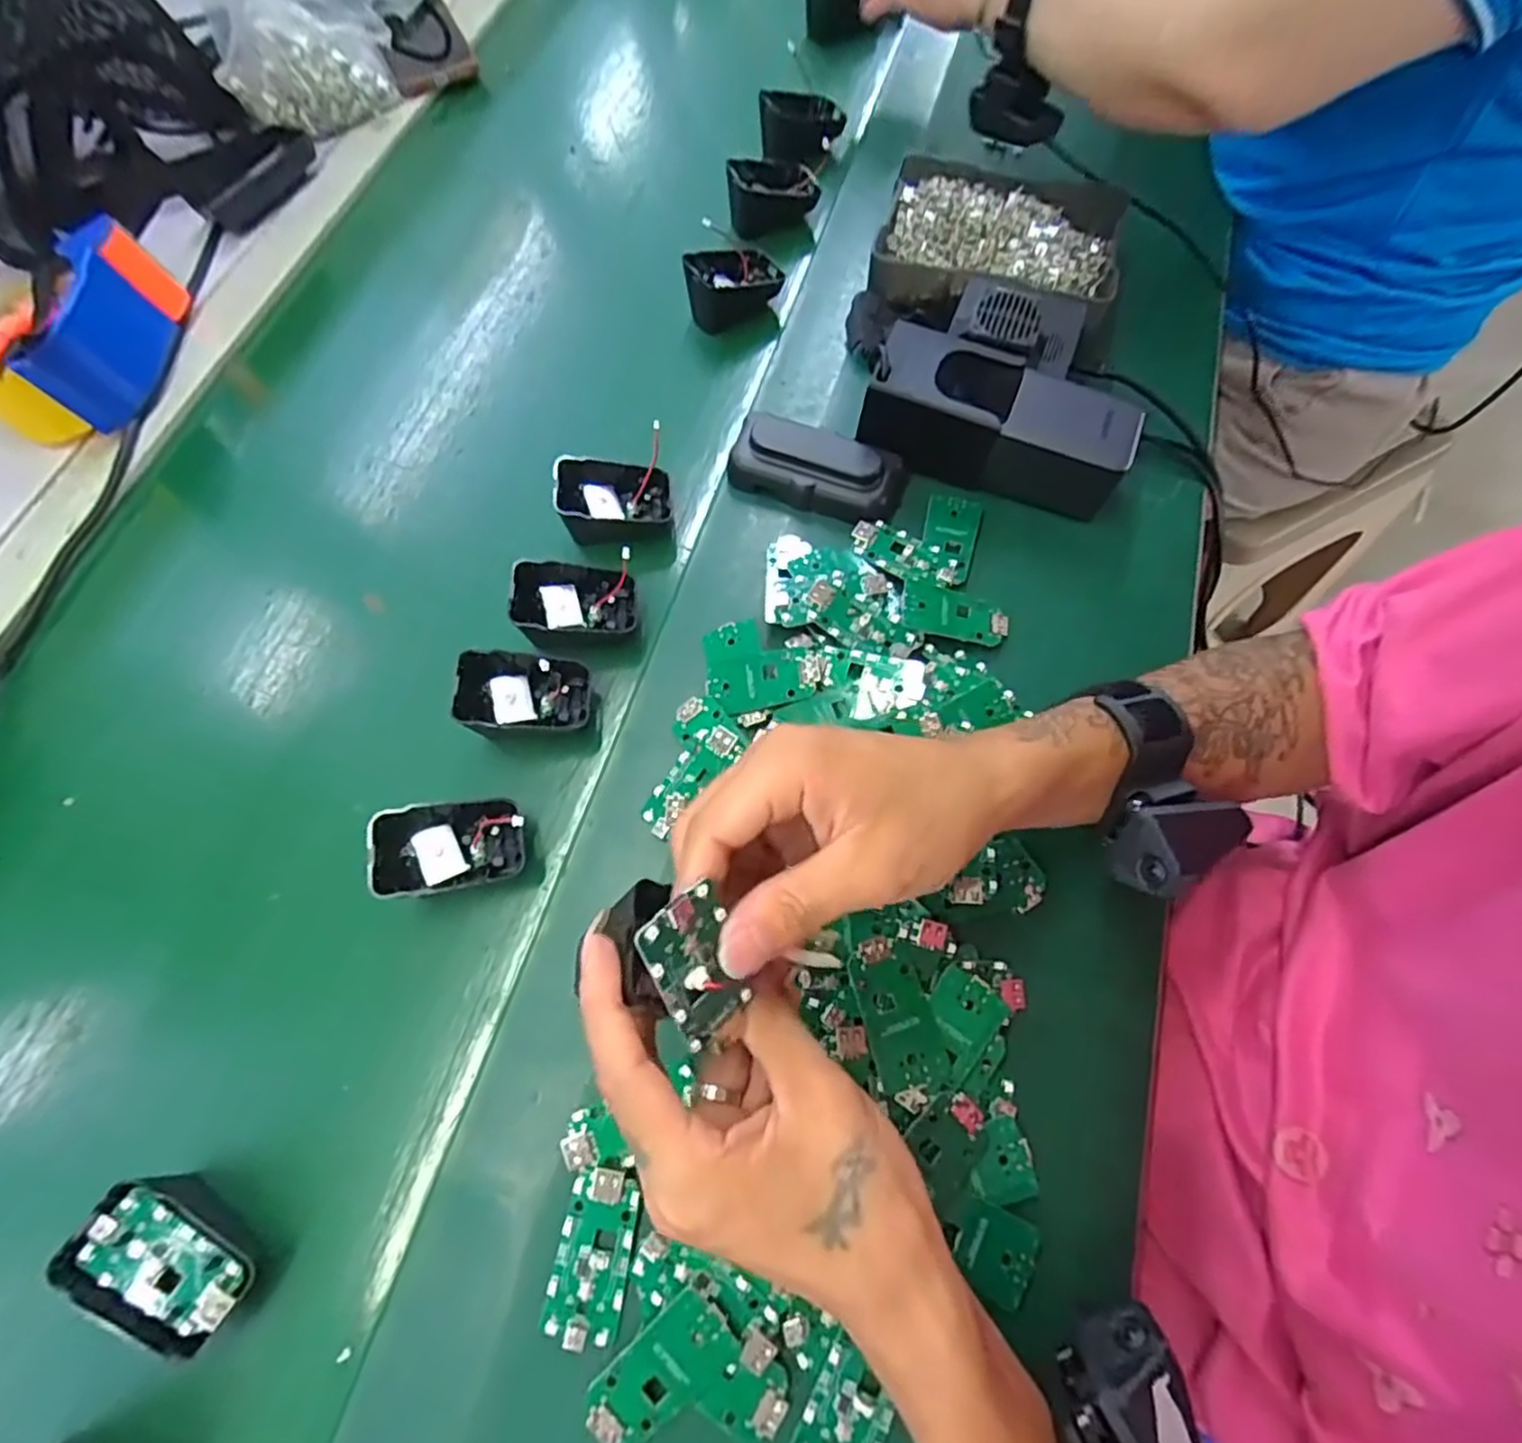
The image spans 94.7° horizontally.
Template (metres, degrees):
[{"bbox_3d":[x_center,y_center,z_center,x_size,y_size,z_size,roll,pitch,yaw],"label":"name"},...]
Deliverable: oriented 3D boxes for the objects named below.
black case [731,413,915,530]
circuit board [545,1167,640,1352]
[{"bbox_3d":[0.036,-0.159,0.438,0.105,0.030,0.051,21,67,8],"label":"black case"},{"bbox_3d":[-0.071,0.224,0.295,0.031,0.007,0.061,7,65,2],"label":"circuit board"}]

